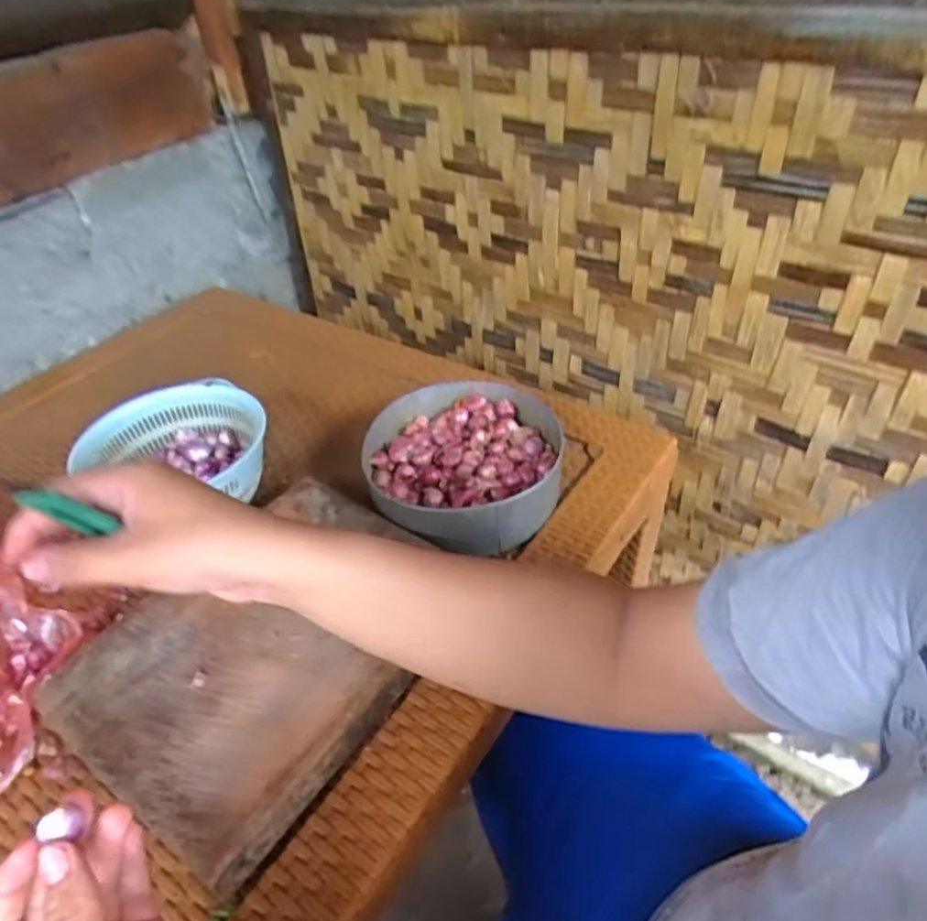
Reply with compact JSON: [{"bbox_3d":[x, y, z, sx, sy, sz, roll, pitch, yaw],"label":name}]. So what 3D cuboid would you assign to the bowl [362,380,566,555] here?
[{"bbox_3d":[0.000,0.001,0.660,0.194,0.058,0.191,-3,41,2],"label":"bowl"}]

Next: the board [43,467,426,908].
[{"bbox_3d":[-0.156,0.144,0.533,0.226,0.038,0.286,22,48,27],"label":"board"}]

